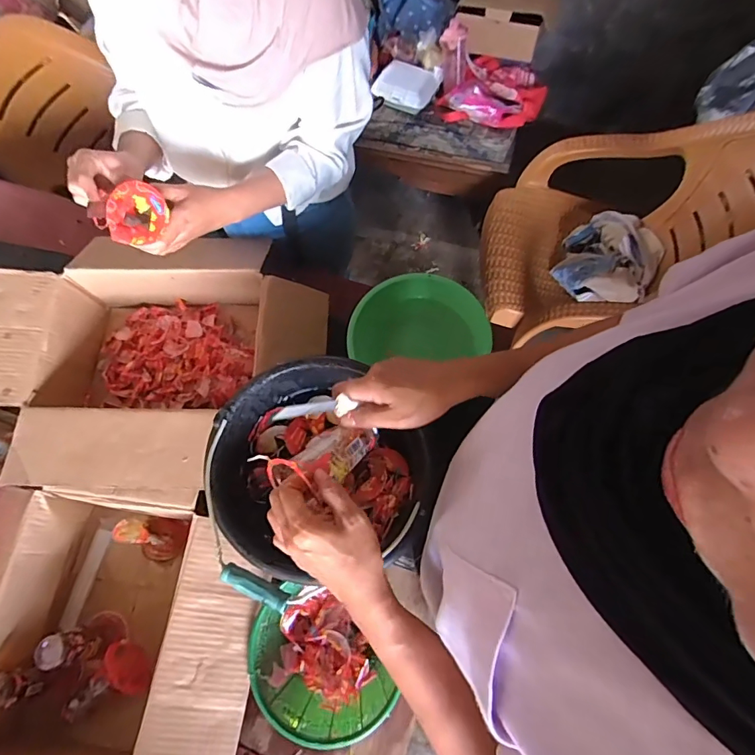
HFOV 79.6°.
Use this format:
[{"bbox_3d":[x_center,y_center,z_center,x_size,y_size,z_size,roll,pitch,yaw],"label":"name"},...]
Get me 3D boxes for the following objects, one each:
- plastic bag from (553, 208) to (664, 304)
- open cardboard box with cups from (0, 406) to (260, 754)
[{"bbox_3d":[0.665,-0.342,1.295,0.250,0.105,0.321,31,74,13],"label":"plastic bag"},{"bbox_3d":[-0.390,0.337,0.630,0.429,0.184,0.576,-2,70,1],"label":"open cardboard box with cups"}]

